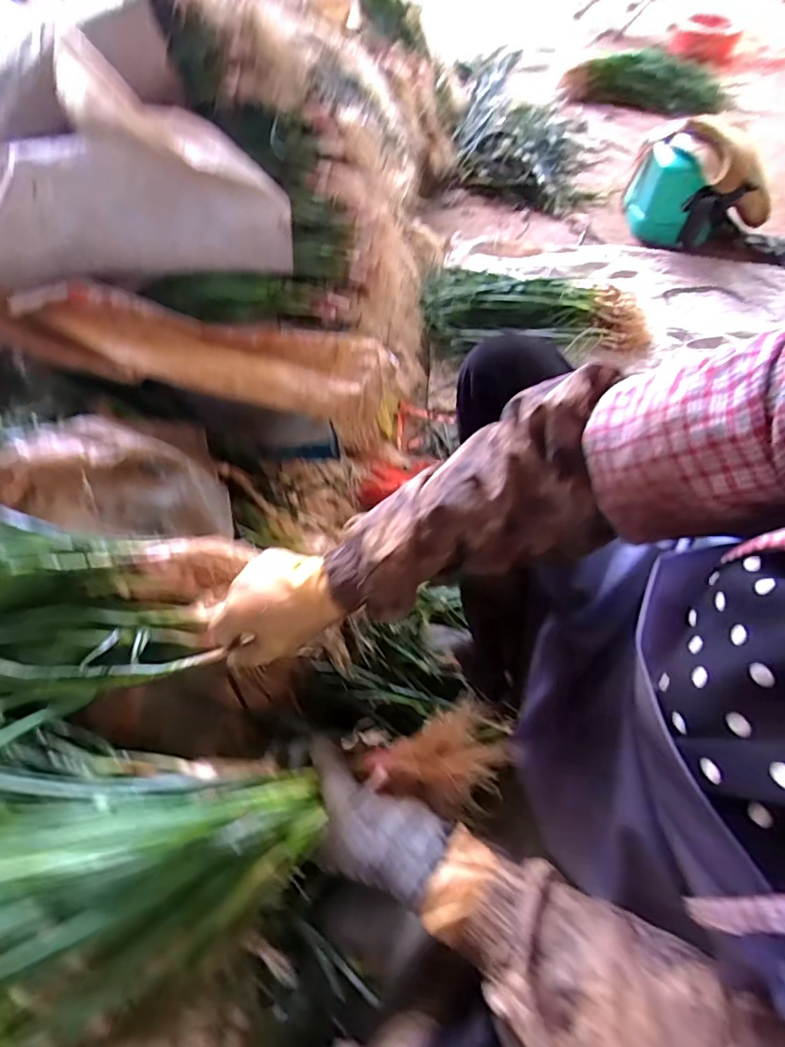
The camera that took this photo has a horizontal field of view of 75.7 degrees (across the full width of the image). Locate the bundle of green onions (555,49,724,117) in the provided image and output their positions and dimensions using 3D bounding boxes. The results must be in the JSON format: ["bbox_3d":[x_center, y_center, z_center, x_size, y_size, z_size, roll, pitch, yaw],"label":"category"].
[{"bbox_3d":[0.705,-1.217,1.391,0.441,0.114,0.190,9,59,7],"label":"bundle of green onions"}]

